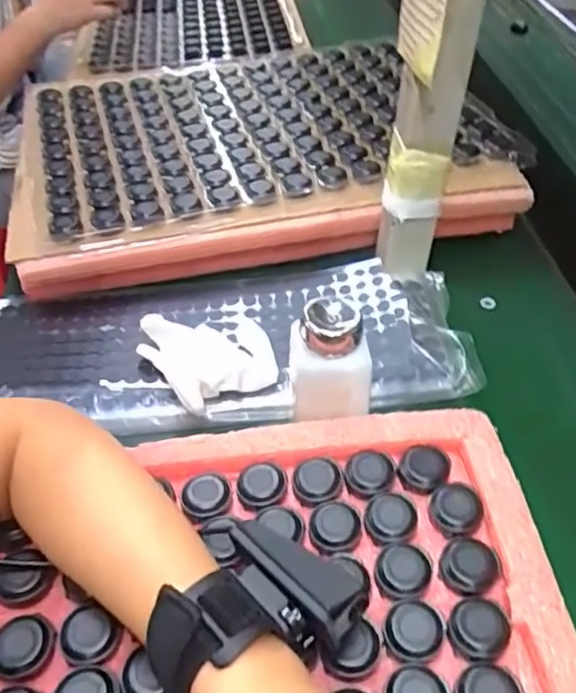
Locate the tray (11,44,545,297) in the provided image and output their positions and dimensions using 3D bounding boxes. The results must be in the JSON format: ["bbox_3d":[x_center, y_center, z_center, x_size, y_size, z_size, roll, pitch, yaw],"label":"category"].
[{"bbox_3d":[-0.043,-0.227,0.729,0.506,0.068,0.384,-9,44,-10],"label":"tray"}]

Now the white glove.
[{"bbox_3d":[-0.063,0.000,0.510,0.097,0.053,0.091,-14,46,-15],"label":"white glove"}]

